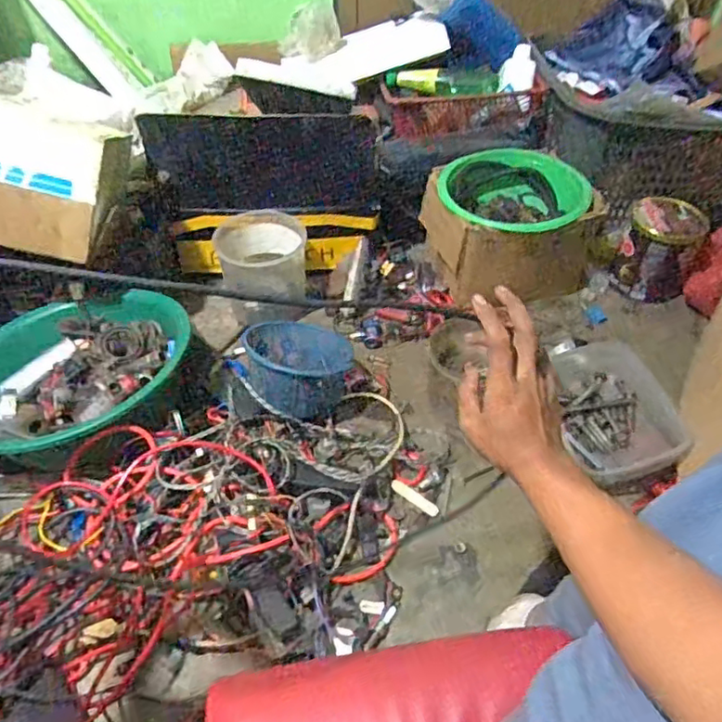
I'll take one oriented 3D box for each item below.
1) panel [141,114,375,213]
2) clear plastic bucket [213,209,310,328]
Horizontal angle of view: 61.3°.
[{"bbox_3d":[-0.176,-0.366,1.139,0.416,0.172,0.029,-2,25,-5],"label":"panel"},{"bbox_3d":[-0.186,-0.190,1.174,0.169,0.128,0.151,-10,47,-10],"label":"clear plastic bucket"}]

